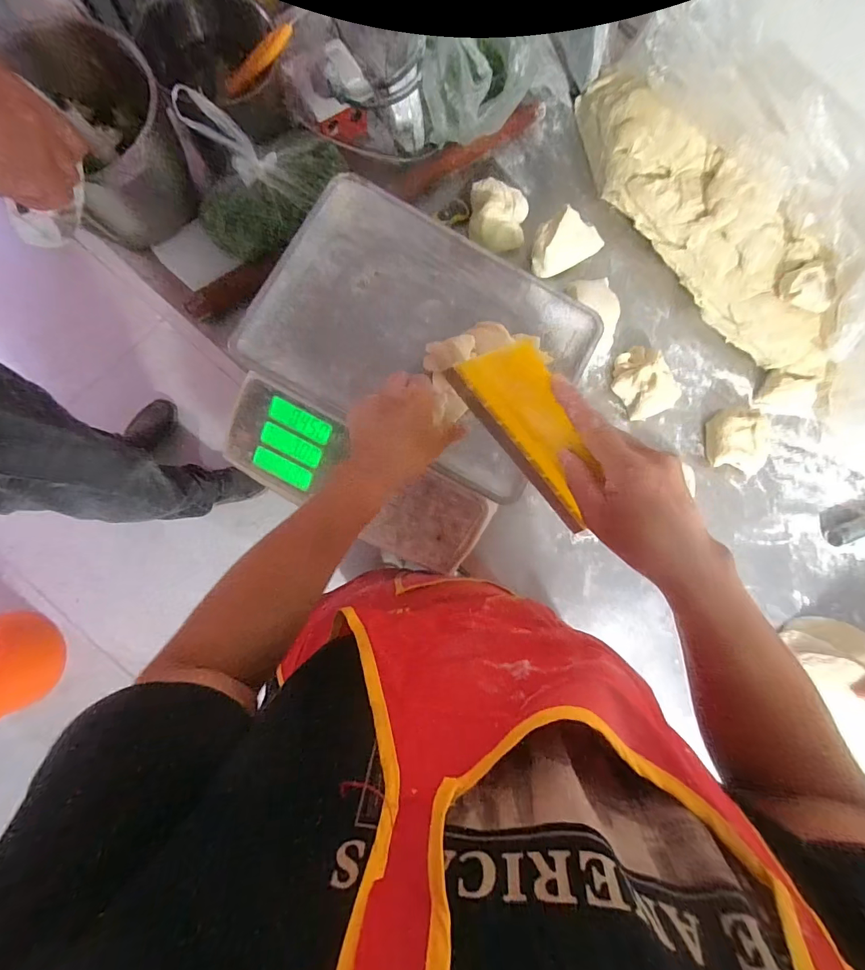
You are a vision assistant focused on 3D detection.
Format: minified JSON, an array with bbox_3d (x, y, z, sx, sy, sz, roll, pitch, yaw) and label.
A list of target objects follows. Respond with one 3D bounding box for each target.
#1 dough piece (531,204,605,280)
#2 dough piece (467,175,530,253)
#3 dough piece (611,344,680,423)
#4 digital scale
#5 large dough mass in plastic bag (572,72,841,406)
[{"bbox_3d":[0.178,-0.331,0.569,0.102,0.051,0.063,-29,88,-8],"label":"dough piece"},{"bbox_3d":[0.090,-0.360,0.564,0.075,0.046,0.074,1,85,-6],"label":"dough piece"},{"bbox_3d":[0.285,-0.138,0.563,0.067,0.042,0.093,-29,88,-8],"label":"dough piece"},{"bbox_3d":[-0.038,-0.111,0.496,0.340,0.110,0.336,29,82,-3],"label":"digital scale"},{"bbox_3d":[0.389,-0.331,0.570,0.130,0.096,0.528,-35,89,-8],"label":"large dough mass in plastic bag"}]

